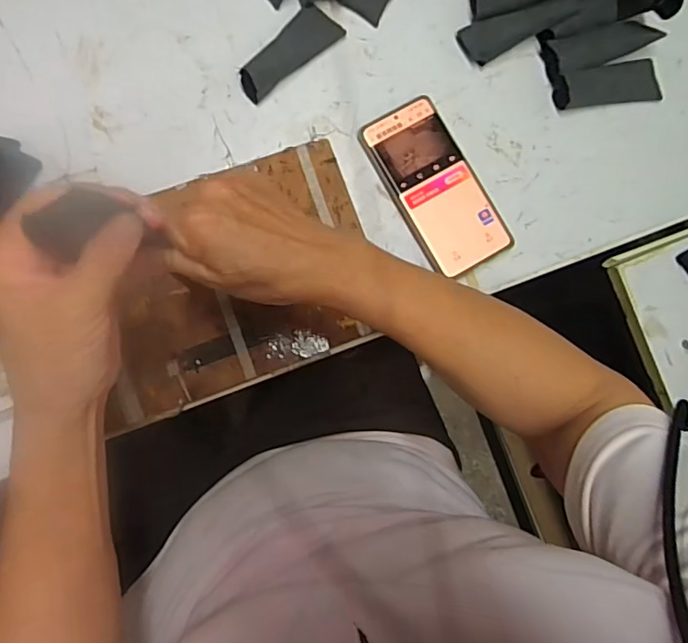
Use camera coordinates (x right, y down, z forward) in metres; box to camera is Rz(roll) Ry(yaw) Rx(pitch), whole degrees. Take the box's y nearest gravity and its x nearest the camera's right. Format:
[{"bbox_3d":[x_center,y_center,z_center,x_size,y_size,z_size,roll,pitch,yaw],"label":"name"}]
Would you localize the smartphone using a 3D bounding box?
[{"bbox_3d":[0.081,-0.119,0.472,0.073,0.014,0.158,-29,88,-7],"label":"smartphone"}]

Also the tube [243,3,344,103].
[{"bbox_3d":[-0.051,-0.242,0.460,0.104,0.027,0.038,-42,89,-7],"label":"tube"}]

